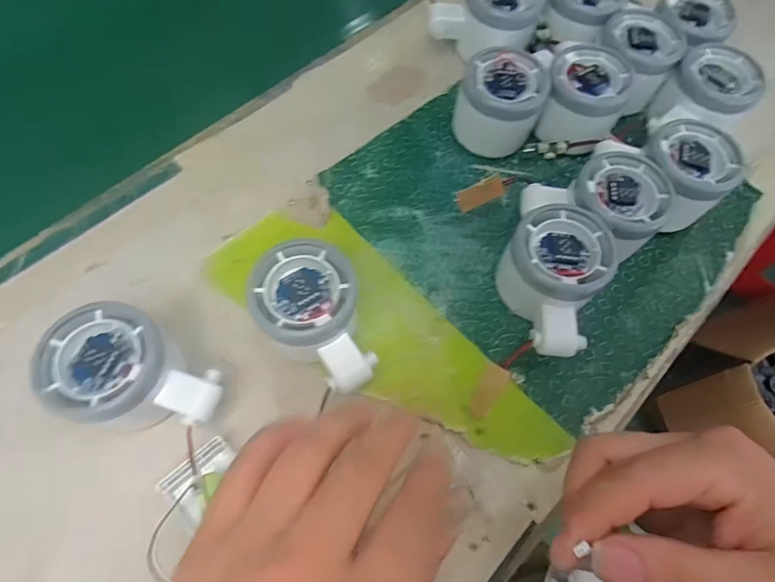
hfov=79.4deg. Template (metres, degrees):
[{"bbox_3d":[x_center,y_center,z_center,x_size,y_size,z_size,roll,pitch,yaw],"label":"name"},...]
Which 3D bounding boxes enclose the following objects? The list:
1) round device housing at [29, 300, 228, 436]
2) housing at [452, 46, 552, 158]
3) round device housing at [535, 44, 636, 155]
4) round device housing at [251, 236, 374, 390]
[{"bbox_3d":[-0.131,0.048,0.244,0.081,0.051,0.054,27,67,10],"label":"round device housing"},{"bbox_3d":[0.081,-0.135,0.338,0.057,0.055,0.055,1,65,-2],"label":"housing"},{"bbox_3d":[0.140,-0.135,0.343,0.056,0.053,0.058,1,65,-2],"label":"round device housing"},{"bbox_3d":[-0.040,0.018,0.262,0.061,0.051,0.081,-15,66,-9],"label":"round device housing"}]

